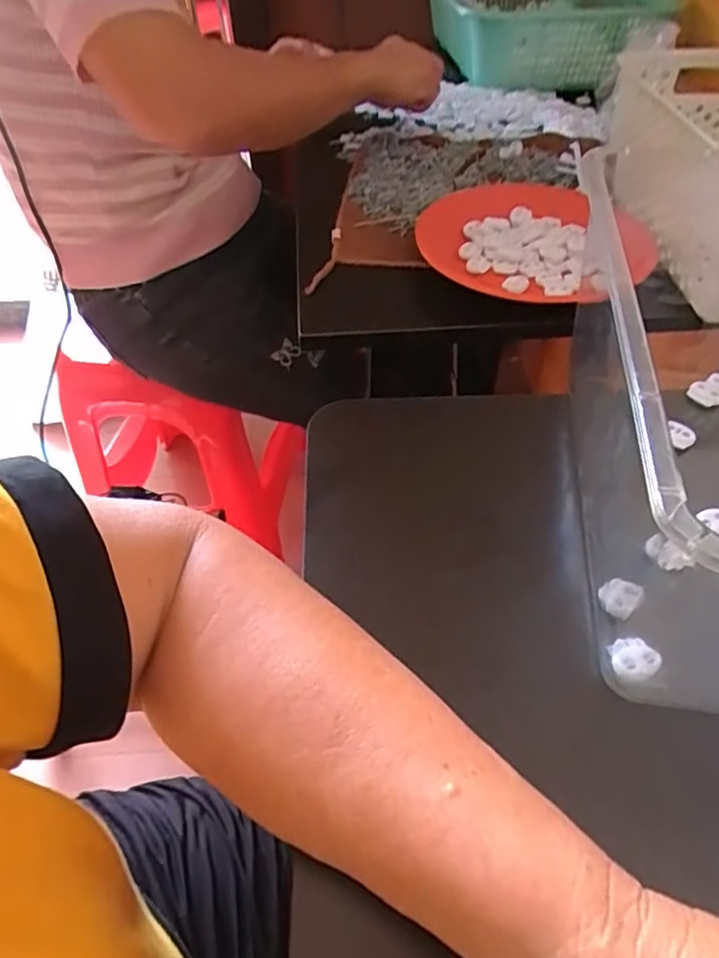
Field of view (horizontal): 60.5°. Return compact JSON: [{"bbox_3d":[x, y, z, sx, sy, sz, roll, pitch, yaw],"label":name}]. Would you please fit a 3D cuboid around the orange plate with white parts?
[{"bbox_3d":[0.158,-0.217,0.558,0.192,0.020,0.210,-1,48,1],"label":"orange plate with white parts"}]

